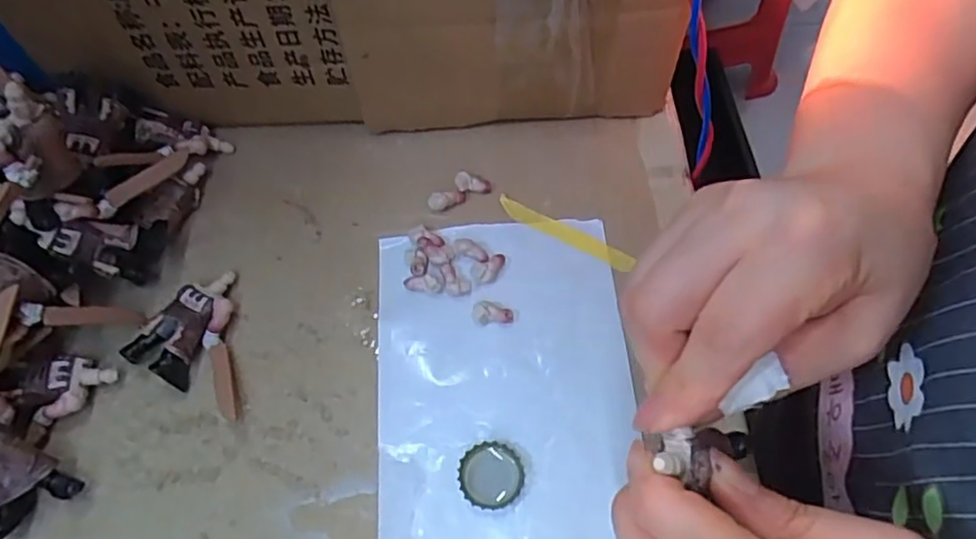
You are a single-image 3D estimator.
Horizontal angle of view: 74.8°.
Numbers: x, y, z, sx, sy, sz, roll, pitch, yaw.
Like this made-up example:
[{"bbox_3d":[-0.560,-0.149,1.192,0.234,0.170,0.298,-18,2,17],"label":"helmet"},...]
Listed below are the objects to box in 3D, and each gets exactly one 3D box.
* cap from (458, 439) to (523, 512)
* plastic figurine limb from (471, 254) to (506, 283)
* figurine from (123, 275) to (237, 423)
[{"bbox_3d":[0.002,0.091,0.283,0.028,0.007,0.028,0,61,1],"label":"cap"},{"bbox_3d":[0.001,0.000,0.330,0.020,0.008,0.012,-34,66,-16],"label":"plastic figurine limb"},{"bbox_3d":[-0.134,0.031,0.310,0.058,0.018,0.058,24,64,14],"label":"figurine"}]

